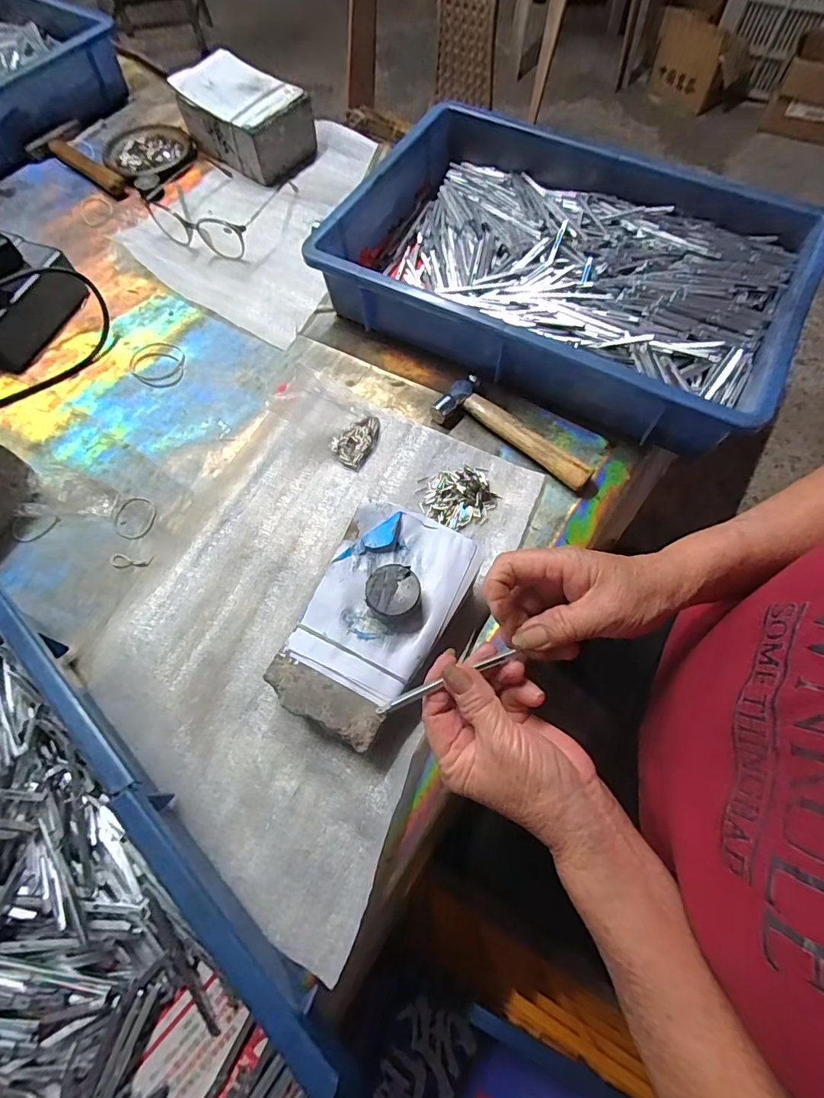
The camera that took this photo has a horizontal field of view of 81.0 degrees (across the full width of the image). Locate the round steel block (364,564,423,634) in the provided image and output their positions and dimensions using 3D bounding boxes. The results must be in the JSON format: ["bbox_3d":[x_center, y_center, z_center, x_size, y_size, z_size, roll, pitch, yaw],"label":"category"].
[{"bbox_3d":[-0.013,0.035,0.341,0.038,0.018,0.043,-6,67,0],"label":"round steel block"}]

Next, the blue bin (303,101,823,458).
[{"bbox_3d":[0.151,-0.283,0.494,0.428,0.084,0.283,27,70,13],"label":"blue bin"}]

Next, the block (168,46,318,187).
[{"bbox_3d":[-0.212,-0.556,0.620,0.154,0.074,0.104,36,73,16],"label":"block"}]

